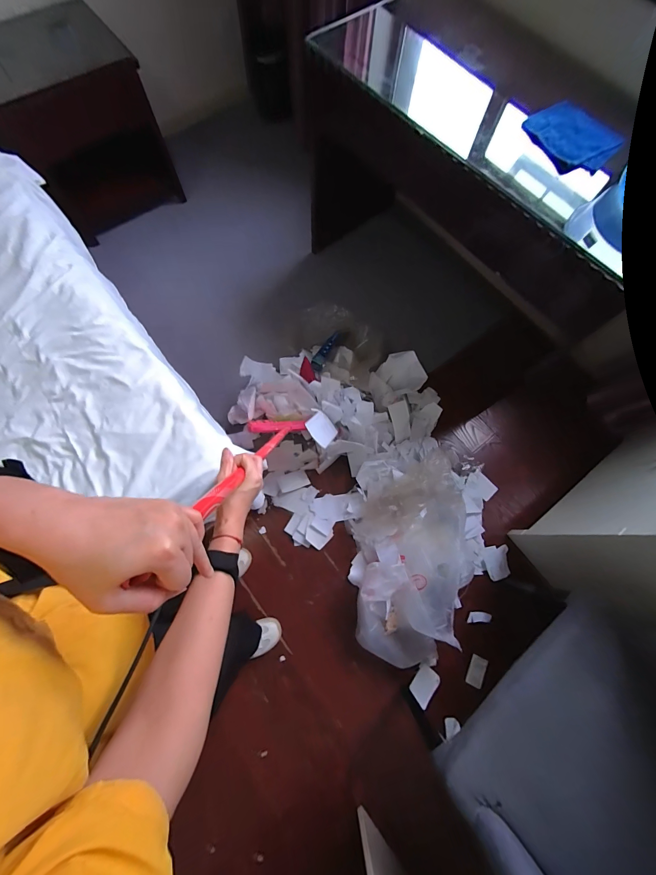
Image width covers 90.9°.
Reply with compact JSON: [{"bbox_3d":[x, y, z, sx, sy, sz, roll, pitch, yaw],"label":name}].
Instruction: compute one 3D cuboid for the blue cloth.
[{"bbox_3d":[0.615,-0.758,0.822,0.184,0.043,0.226,-28,76,-8],"label":"blue cloth"}]

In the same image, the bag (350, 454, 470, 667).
[{"bbox_3d":[0.301,0.415,1.143,0.401,0.175,0.673,-1,74,-1],"label":"bag"}]

